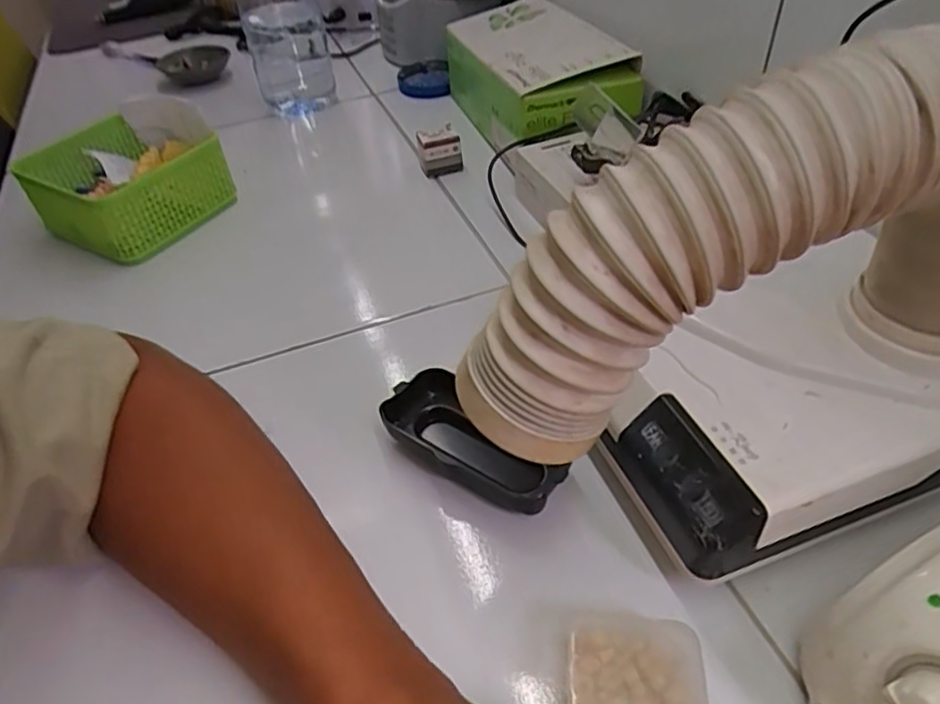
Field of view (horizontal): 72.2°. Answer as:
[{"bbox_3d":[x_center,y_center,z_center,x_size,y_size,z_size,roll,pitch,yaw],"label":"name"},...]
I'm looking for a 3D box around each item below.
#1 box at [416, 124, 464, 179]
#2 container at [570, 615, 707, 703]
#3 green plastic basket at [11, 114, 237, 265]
[{"bbox_3d":[-0.028,-0.187,0.606,0.039,0.038,0.020,-11,45,-7],"label":"box"},{"bbox_3d":[0.070,0.140,0.270,0.054,0.015,0.055,1,45,6],"label":"container"},{"bbox_3d":[-0.308,-0.146,0.579,0.153,0.068,0.135,26,52,27],"label":"green plastic basket"}]

